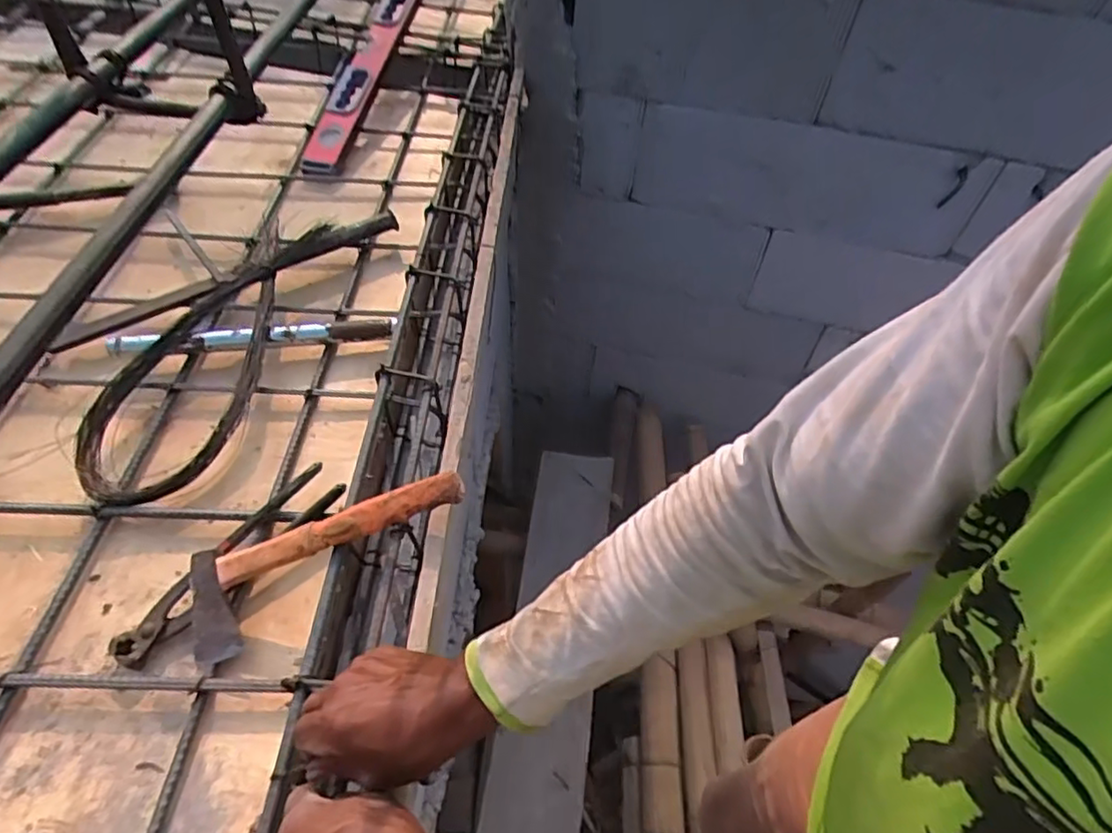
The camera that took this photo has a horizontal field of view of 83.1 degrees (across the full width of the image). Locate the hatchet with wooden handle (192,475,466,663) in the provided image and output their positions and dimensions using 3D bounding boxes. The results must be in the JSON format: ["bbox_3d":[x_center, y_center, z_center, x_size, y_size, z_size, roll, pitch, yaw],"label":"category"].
[{"bbox_3d":[-0.197,0.110,0.526,0.258,0.026,0.080,-27,55,5],"label":"hatchet with wooden handle"}]

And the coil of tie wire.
[{"bbox_3d":[-0.381,-0.109,0.745,0.202,0.055,0.495,15,52,8],"label":"coil of tie wire"}]

